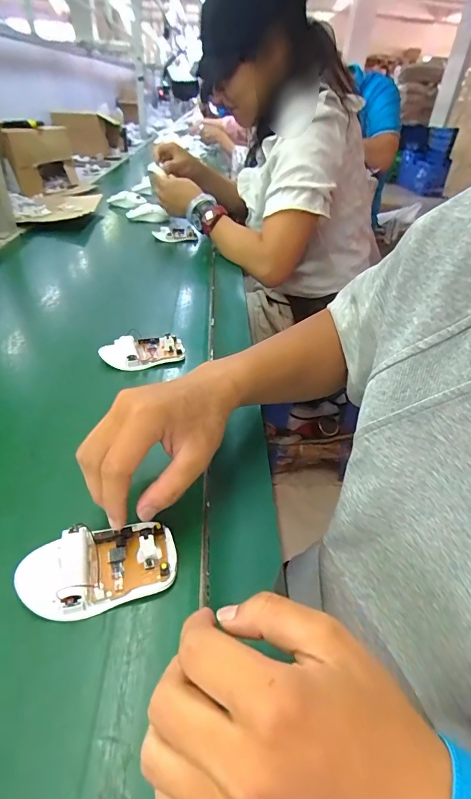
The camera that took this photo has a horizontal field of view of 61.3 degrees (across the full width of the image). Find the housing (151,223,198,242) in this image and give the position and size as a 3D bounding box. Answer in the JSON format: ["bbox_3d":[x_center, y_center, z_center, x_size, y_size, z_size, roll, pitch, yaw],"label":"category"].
[{"bbox_3d":[-0.131,-0.358,0.863,0.088,0.033,0.035,-9,39,-18],"label":"housing"}]

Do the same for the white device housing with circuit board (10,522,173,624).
[{"bbox_3d":[-0.088,0.106,0.260,0.095,0.018,0.054,-9,39,-18],"label":"white device housing with circuit board"}]

